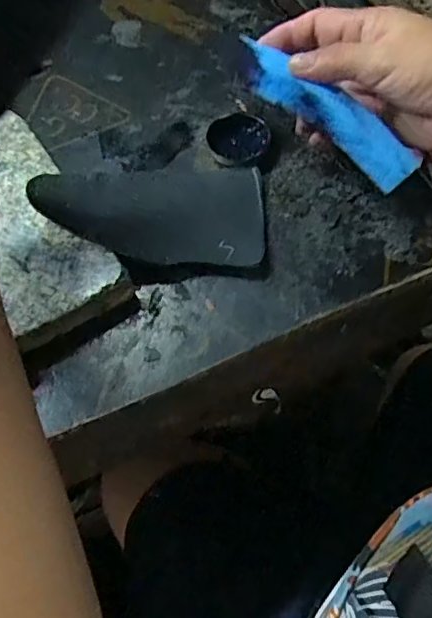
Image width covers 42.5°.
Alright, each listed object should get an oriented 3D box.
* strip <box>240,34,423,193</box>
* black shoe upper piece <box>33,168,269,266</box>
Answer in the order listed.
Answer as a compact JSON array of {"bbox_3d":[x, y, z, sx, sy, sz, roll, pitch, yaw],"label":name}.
[{"bbox_3d":[0.065,-0.118,0.328,0.125,0.018,0.029,40,71,13],"label":"strip"},{"bbox_3d":[-0.039,-0.063,0.327,0.132,0.034,0.076,0,61,4],"label":"black shoe upper piece"}]

